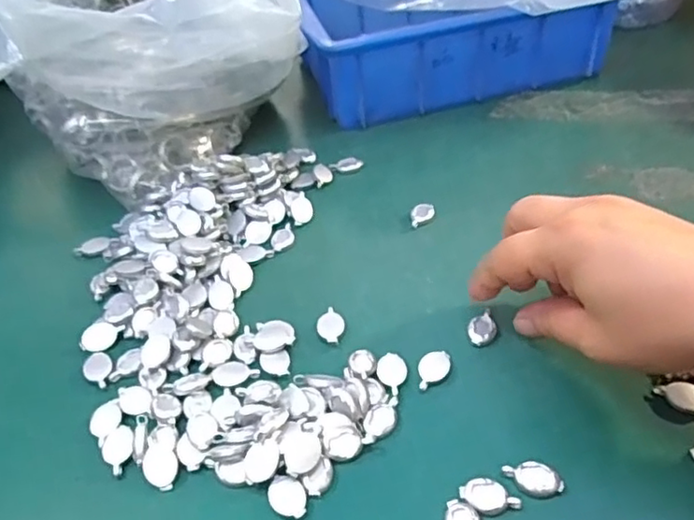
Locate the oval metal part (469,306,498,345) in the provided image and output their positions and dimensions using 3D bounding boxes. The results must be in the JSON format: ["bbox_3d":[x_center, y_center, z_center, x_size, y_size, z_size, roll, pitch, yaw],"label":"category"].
[{"bbox_3d":[0.069,0.033,0.311,0.013,0.004,0.023,6,45,14],"label":"oval metal part"}]

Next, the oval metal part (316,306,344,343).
[{"bbox_3d":[-0.009,0.034,0.320,0.014,0.004,0.023,-8,43,-1],"label":"oval metal part"}]

